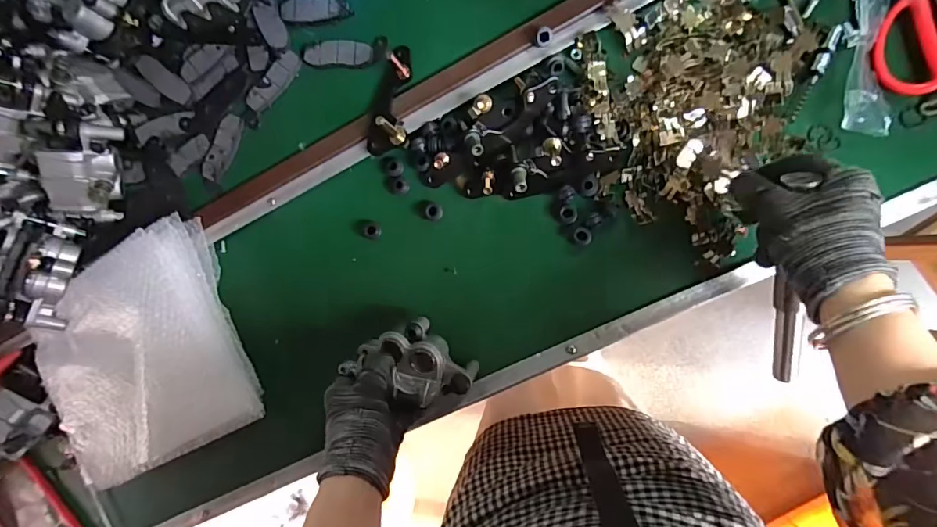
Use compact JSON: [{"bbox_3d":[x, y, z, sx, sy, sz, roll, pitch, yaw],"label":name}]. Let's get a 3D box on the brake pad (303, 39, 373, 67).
[{"bbox_3d":[-0.135,-0.218,0.493,0.075,0.006,0.027,5,91,8],"label":"brake pad"}]

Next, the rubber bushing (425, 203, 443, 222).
[{"bbox_3d":[-0.034,-0.051,0.474,0.018,0.010,0.017,0,92,9],"label":"rubber bushing"}]

